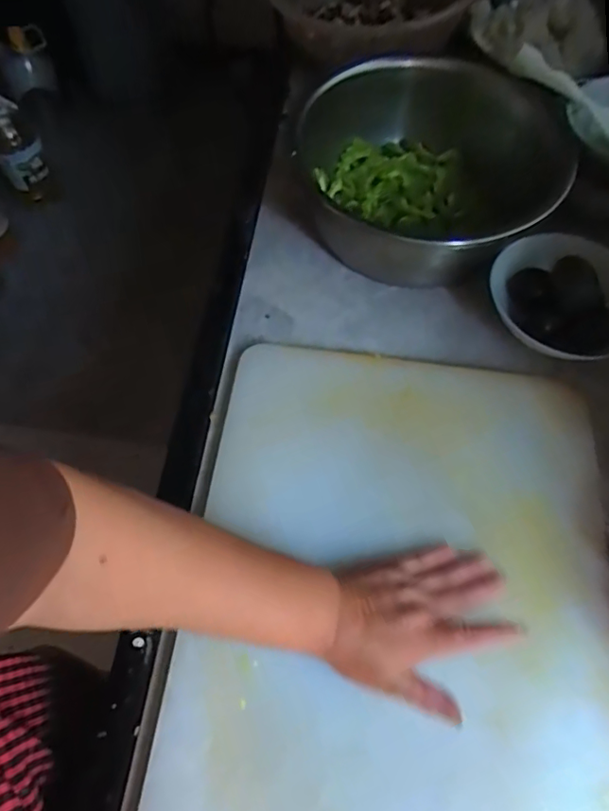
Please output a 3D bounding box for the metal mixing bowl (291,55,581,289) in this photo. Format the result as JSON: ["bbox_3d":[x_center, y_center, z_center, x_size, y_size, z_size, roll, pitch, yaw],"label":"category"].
[{"bbox_3d":[0.127,-0.257,0.593,0.283,0.102,0.273,-1,64,2],"label":"metal mixing bowl"}]

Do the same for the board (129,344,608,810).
[{"bbox_3d":[0.074,0.180,0.428,0.352,0.026,0.493,6,64,5],"label":"board"}]

